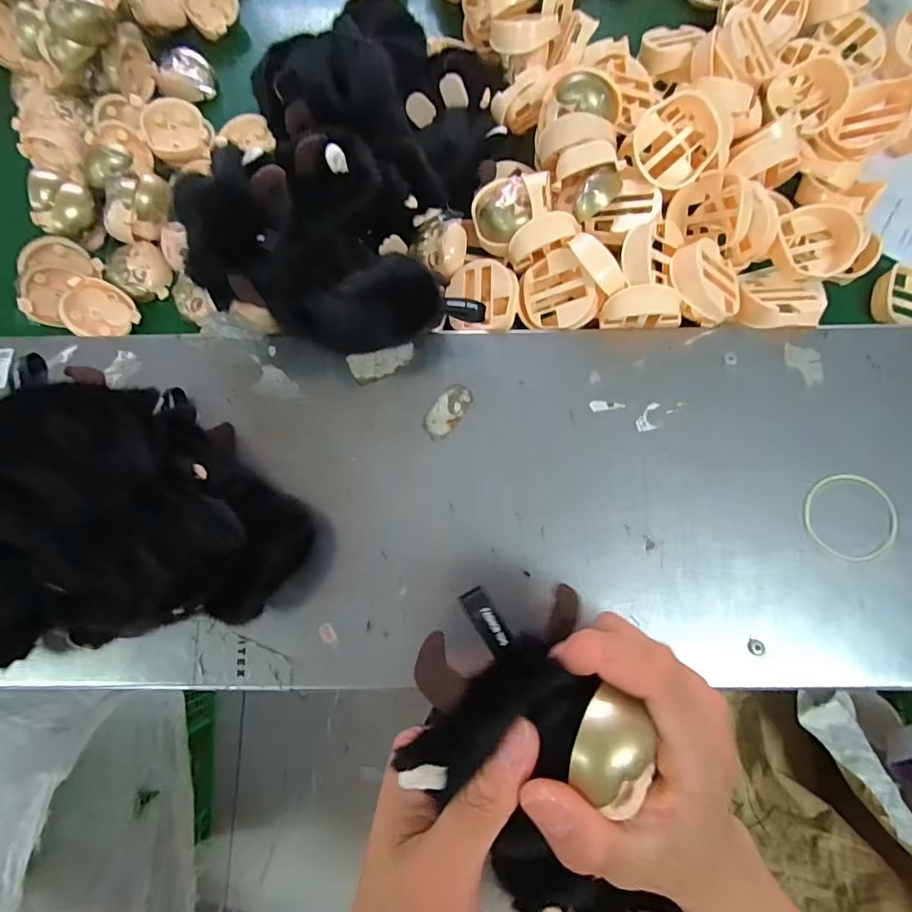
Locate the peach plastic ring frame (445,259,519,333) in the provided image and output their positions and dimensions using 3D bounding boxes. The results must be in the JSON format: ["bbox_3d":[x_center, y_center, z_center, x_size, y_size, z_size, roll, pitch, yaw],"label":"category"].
[{"bbox_3d":[0.020,-0.119,0.365,0.053,0.019,0.051,2,92,27],"label":"peach plastic ring frame"}]

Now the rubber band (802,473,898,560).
[{"bbox_3d":[0.256,0.039,0.317,0.055,0.004,0.056,-2,72,6],"label":"rubber band"}]

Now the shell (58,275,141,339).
[{"bbox_3d":[-0.281,-0.113,0.387,0.049,0.023,0.049,0,89,-20],"label":"shell"}]

